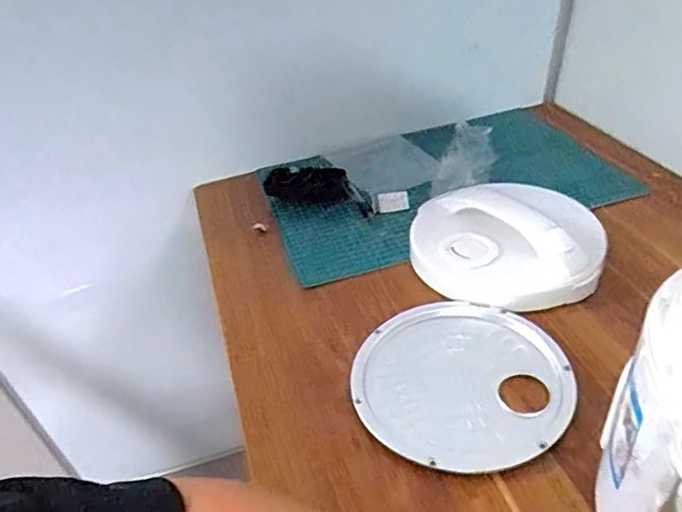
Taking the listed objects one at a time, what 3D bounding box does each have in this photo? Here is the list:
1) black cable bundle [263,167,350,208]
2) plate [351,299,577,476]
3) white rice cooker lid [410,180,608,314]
[{"bbox_3d":[-0.043,-0.096,0.777,0.112,0.025,0.068,7,39,18],"label":"black cable bundle"},{"bbox_3d":[0.103,0.104,0.495,0.177,0.015,0.178,-4,37,3],"label":"plate"},{"bbox_3d":[0.176,-0.028,0.621,0.191,0.053,0.194,4,38,14],"label":"white rice cooker lid"}]

